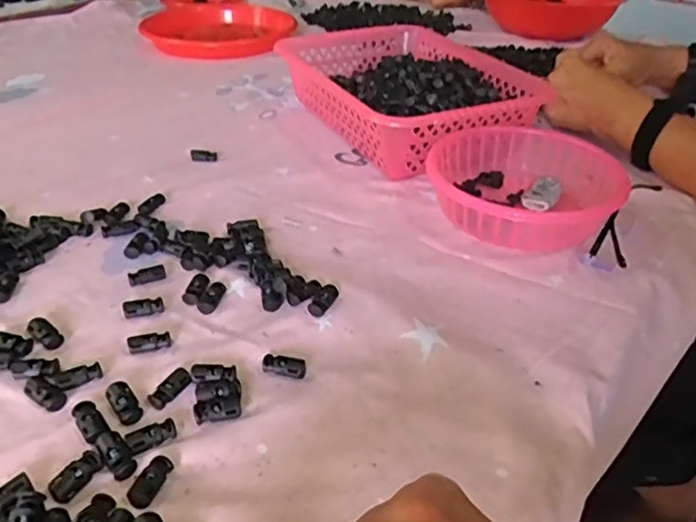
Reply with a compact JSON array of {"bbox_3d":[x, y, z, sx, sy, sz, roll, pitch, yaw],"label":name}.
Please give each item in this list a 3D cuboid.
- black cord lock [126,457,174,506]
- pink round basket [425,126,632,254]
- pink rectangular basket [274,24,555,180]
[{"bbox_3d":[-0.104,0.116,0.323,0.014,0.007,0.029,14,37,15],"label":"black cord lock"},{"bbox_3d":[0.160,-0.066,0.563,0.163,0.055,0.161,2,36,-1],"label":"pink round basket"},{"bbox_3d":[0.061,-0.195,0.718,0.201,0.082,0.293,-16,40,-24],"label":"pink rectangular basket"}]

